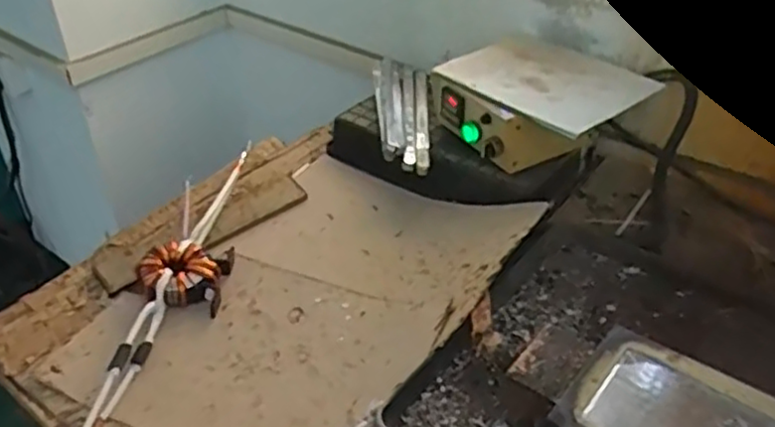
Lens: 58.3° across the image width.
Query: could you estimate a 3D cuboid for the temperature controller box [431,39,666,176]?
[{"bbox_3d":[0.208,-0.155,0.982,0.216,0.096,0.263,-28,45,-32],"label":"temperature controller box"}]

